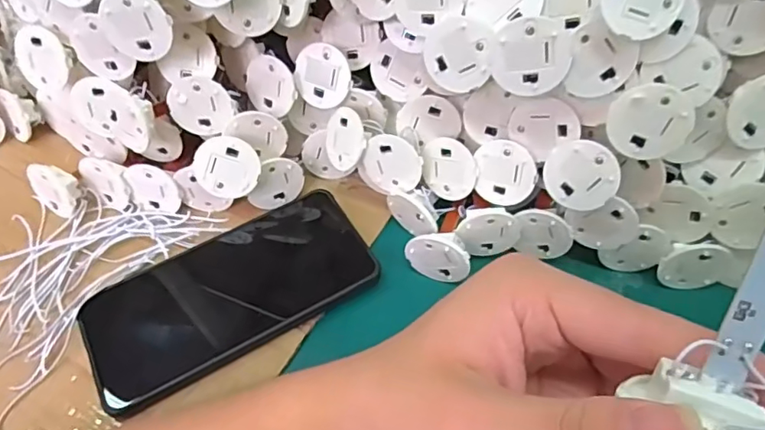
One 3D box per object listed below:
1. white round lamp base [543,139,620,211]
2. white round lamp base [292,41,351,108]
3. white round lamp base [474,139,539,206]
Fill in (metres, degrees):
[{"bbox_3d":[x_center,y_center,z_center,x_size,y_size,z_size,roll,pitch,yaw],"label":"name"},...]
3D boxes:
[{"bbox_3d":[0.107,-0.021,0.292,0.037,0.038,0.004,18,30,25],"label":"white round lamp base"},{"bbox_3d":[-0.037,-0.086,0.336,0.037,0.037,0.004,-7,16,24],"label":"white round lamp base"},{"bbox_3d":[0.072,-0.024,0.316,0.034,0.038,0.004,0,21,28],"label":"white round lamp base"}]

